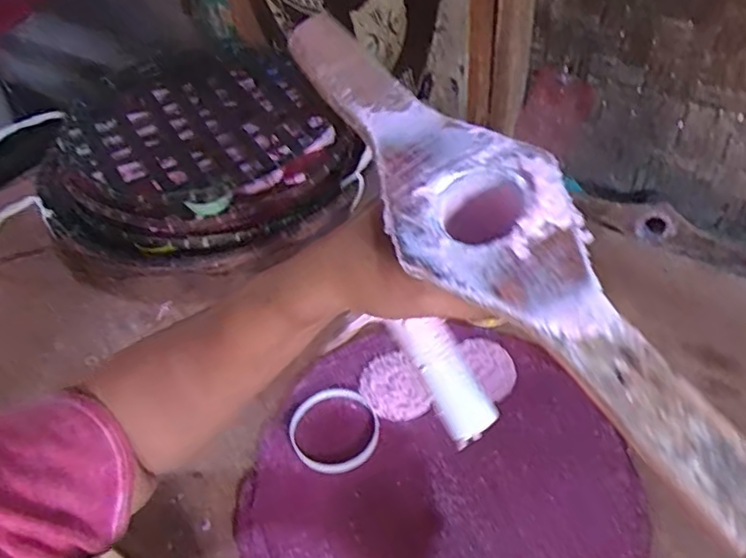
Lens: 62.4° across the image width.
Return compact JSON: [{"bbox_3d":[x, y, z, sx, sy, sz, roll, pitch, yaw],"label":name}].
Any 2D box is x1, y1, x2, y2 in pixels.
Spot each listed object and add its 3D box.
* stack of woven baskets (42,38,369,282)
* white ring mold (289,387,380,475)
[{"bbox_3d":[-0.245,-0.174,0.824,0.362,0.090,0.340,-24,50,-16],"label":"stack of woven baskets"},{"bbox_3d":[-0.039,0.154,0.629,0.089,0.009,0.092,-3,47,3],"label":"white ring mold"}]

